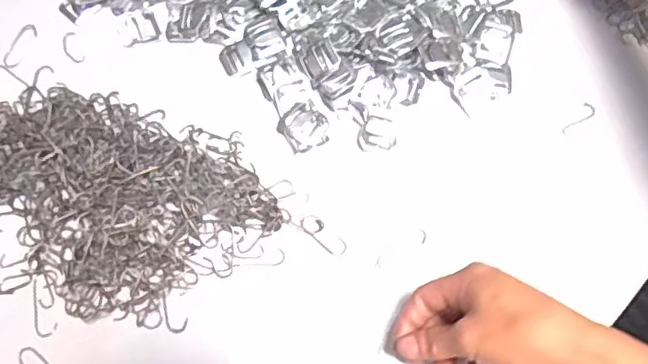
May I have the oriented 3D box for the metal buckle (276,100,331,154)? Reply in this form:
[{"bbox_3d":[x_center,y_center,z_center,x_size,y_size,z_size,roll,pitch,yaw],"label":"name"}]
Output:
[{"bbox_3d":[-0.016,-0.044,0.482,0.036,0.006,0.039,-33,71,-12],"label":"metal buckle"}]

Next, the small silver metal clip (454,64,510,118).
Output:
[{"bbox_3d":[0.130,-0.079,0.498,0.052,0.010,0.034,-31,71,-11],"label":"small silver metal clip"}]

